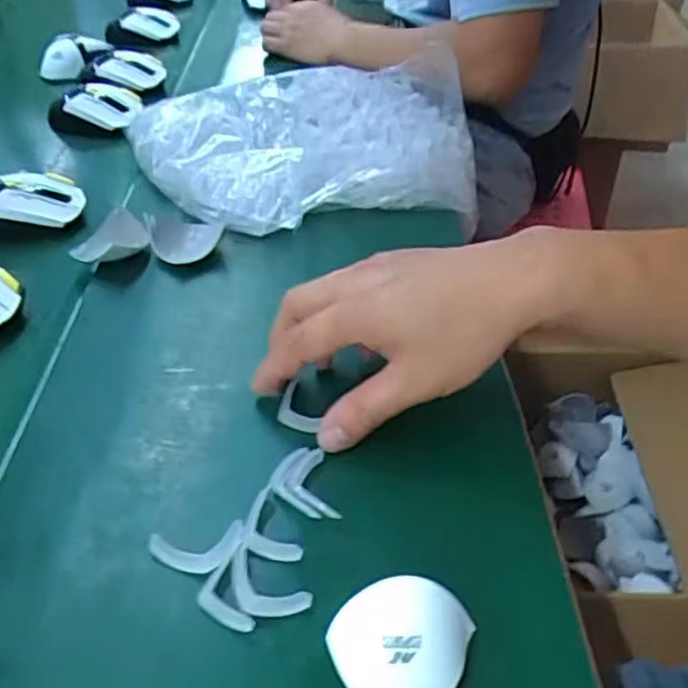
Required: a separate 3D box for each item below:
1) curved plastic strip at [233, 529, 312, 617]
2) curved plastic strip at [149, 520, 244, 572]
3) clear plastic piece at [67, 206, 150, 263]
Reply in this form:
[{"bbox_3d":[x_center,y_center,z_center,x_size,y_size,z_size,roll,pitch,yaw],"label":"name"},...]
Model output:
[{"bbox_3d":[-0.036,0.110,0.340,0.034,0.007,0.045,-9,40,-9],"label":"curved plastic strip"},{"bbox_3d":[-0.073,0.102,0.349,0.045,0.004,0.024,-10,41,-10],"label":"curved plastic strip"},{"bbox_3d":[-0.187,-0.087,0.562,0.058,0.022,0.049,-5,40,-4],"label":"clear plastic piece"}]

